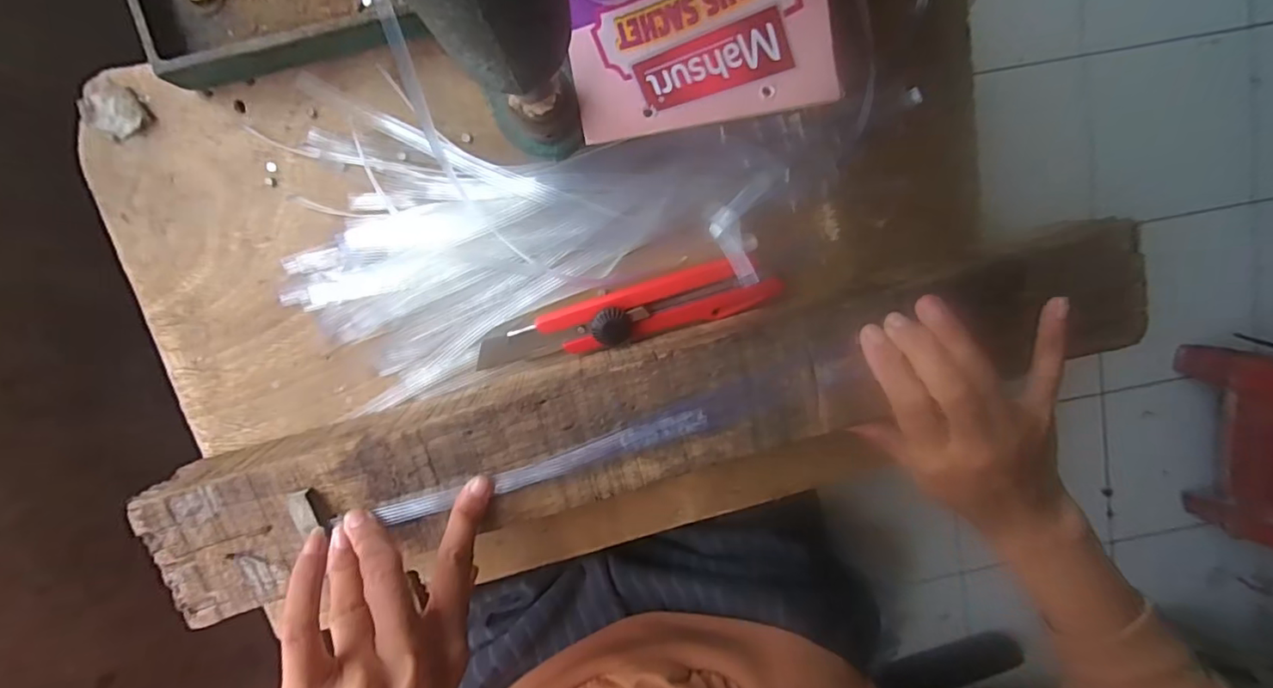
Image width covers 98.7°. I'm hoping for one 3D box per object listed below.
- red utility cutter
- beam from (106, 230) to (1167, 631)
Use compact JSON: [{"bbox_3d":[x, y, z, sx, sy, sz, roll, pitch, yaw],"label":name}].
[{"bbox_3d":[-0.004,-0.014,0.300,0.166,0.015,0.030,-16,99,-1],"label":"red utility cutter"},{"bbox_3d":[0.015,0.032,0.296,0.499,0.052,0.073,-15,99,-2],"label":"beam"}]

